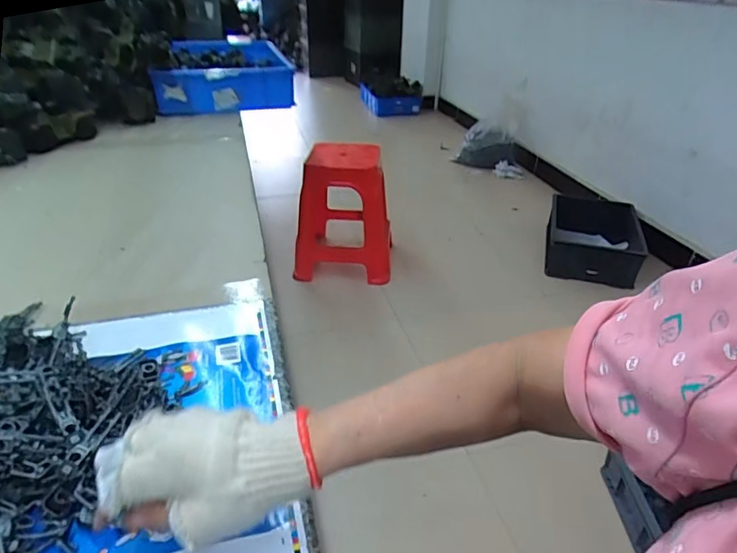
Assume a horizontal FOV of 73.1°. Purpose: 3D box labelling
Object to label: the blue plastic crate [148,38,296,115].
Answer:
[{"bbox_3d":[-0.466,-0.680,1.658,0.385,0.127,0.612,-5,33,-11],"label":"blue plastic crate"}]

